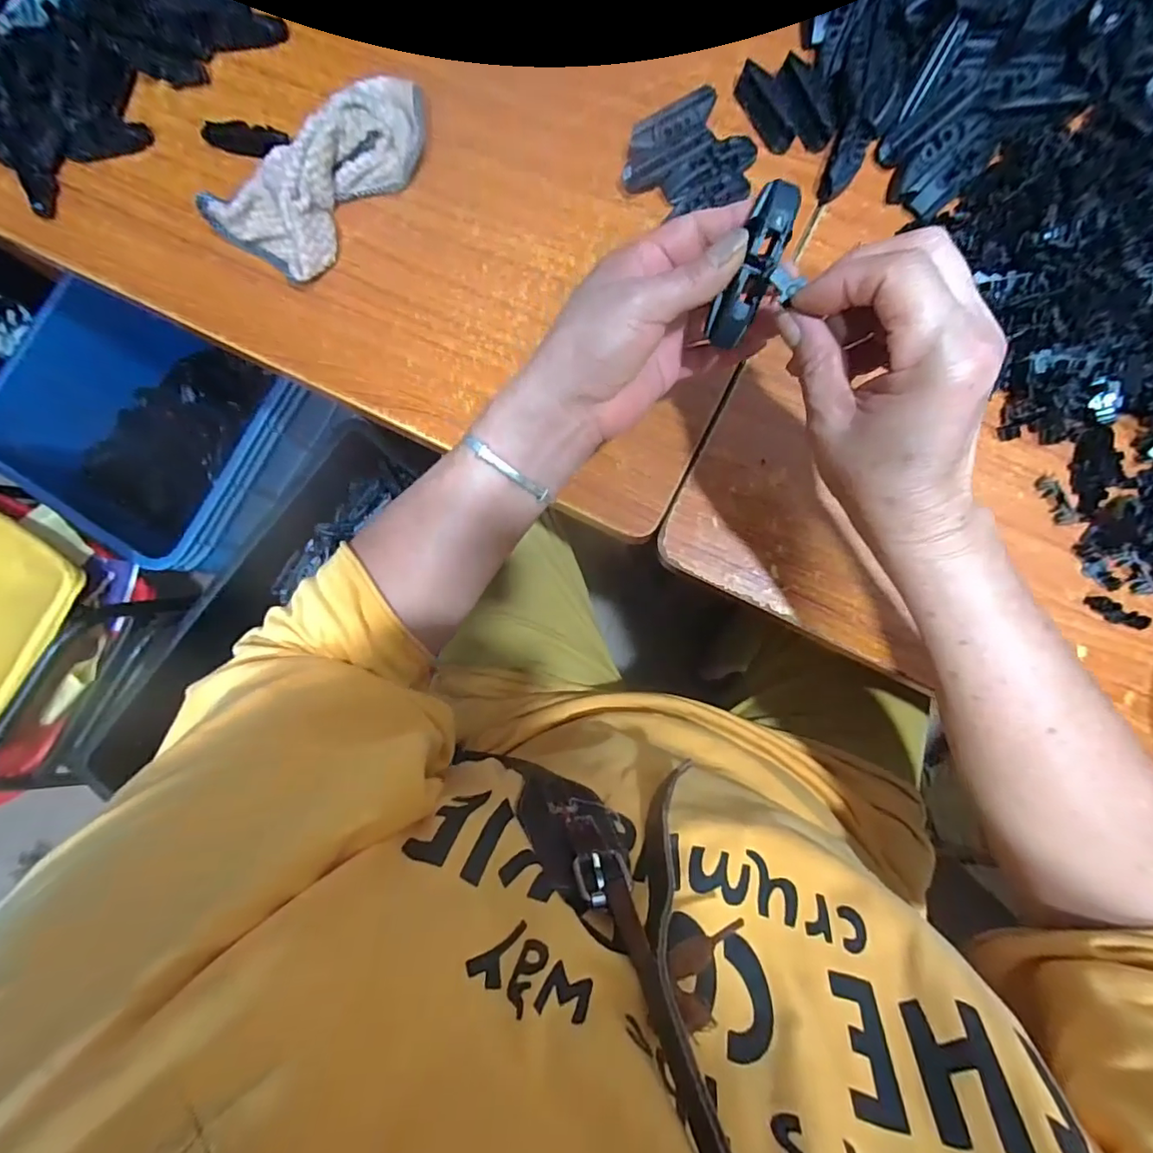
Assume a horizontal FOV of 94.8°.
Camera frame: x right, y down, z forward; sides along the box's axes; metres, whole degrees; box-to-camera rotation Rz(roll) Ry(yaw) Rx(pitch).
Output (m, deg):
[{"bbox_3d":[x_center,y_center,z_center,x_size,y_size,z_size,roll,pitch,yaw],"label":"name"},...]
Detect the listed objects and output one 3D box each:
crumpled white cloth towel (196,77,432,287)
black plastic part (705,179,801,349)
[{"bbox_3d":[-0.192,-0.319,0.412,0.091,0.042,0.180,37,87,9],"label":"crumpled white cloth towel"},{"bbox_3d":[0.088,-0.153,0.261,0.020,0.019,0.071,22,110,8],"label":"black plastic part"}]

